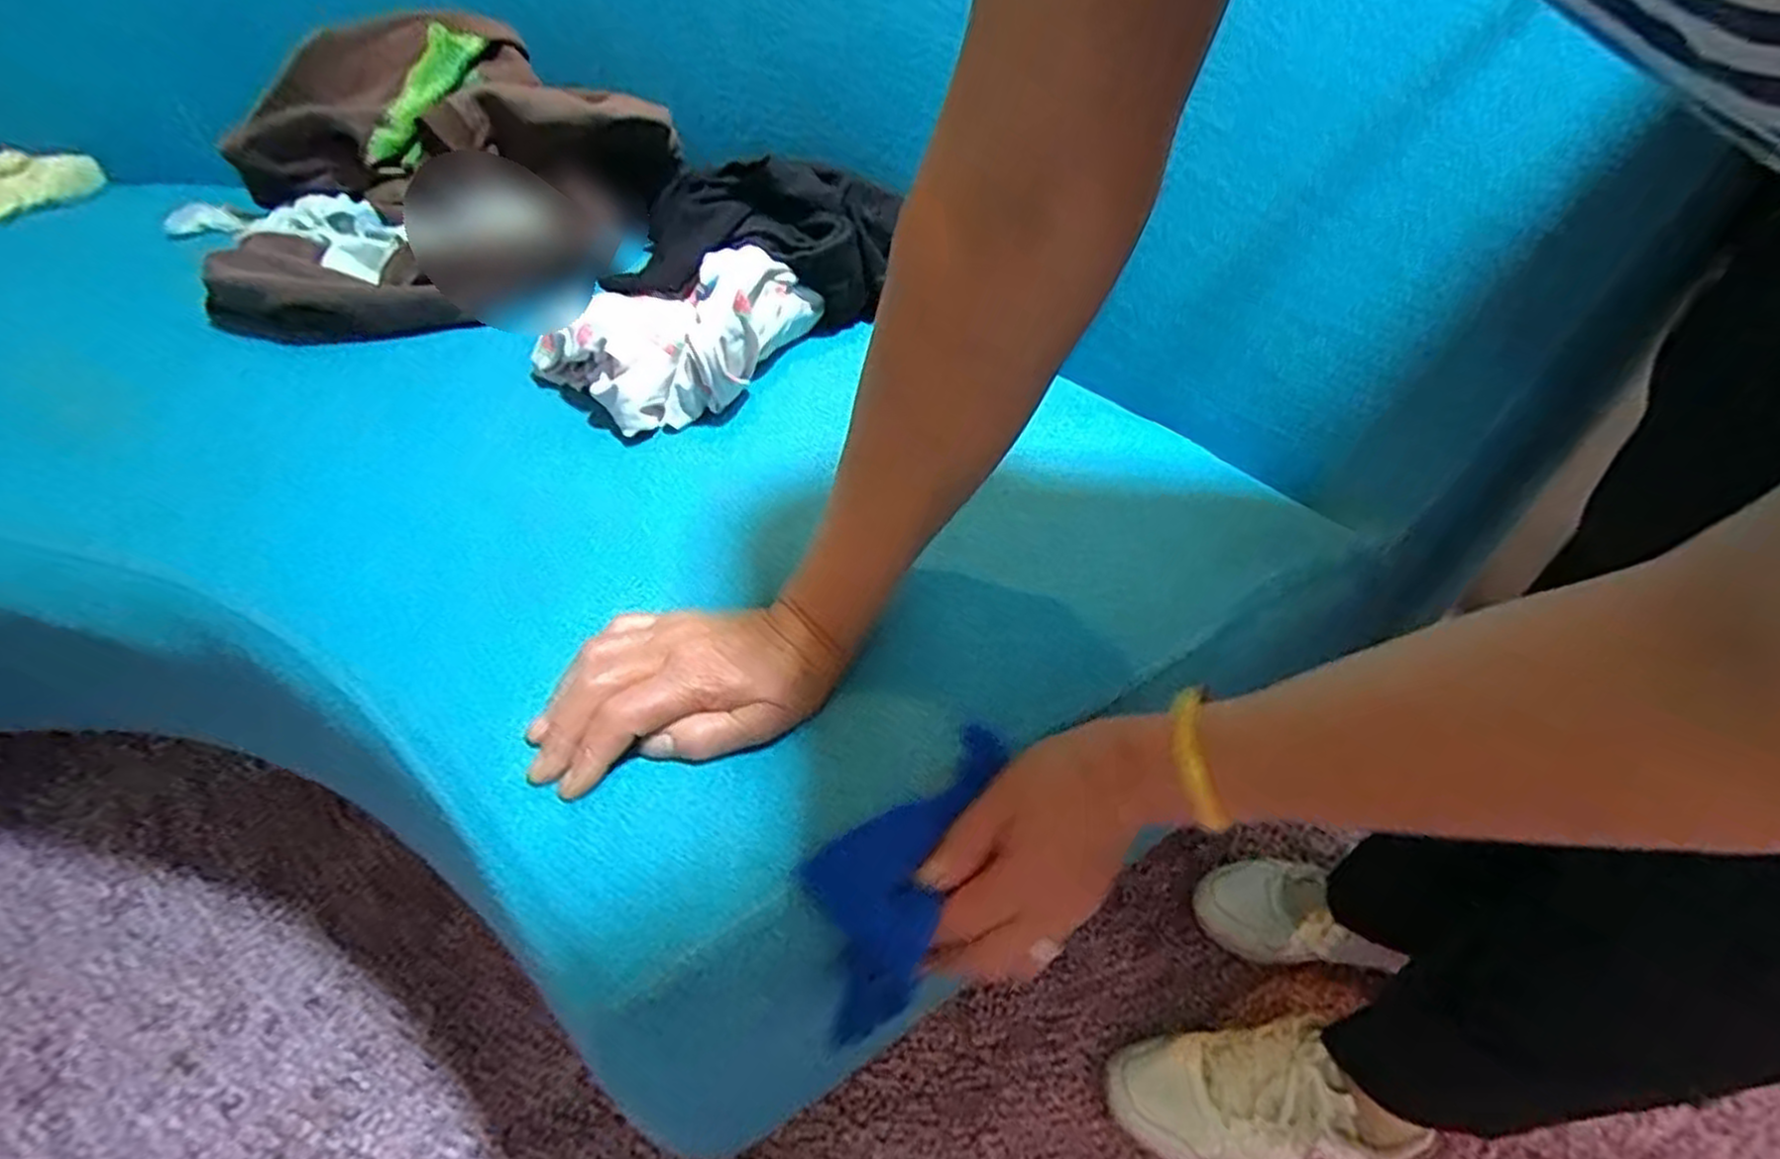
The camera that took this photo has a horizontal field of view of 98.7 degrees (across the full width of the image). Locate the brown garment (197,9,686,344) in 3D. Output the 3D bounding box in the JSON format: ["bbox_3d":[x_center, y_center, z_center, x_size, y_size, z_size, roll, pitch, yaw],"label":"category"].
[{"bbox_3d":[-0.399,-0.345,0.628,0.300,0.147,0.368,22,47,18],"label":"brown garment"}]

